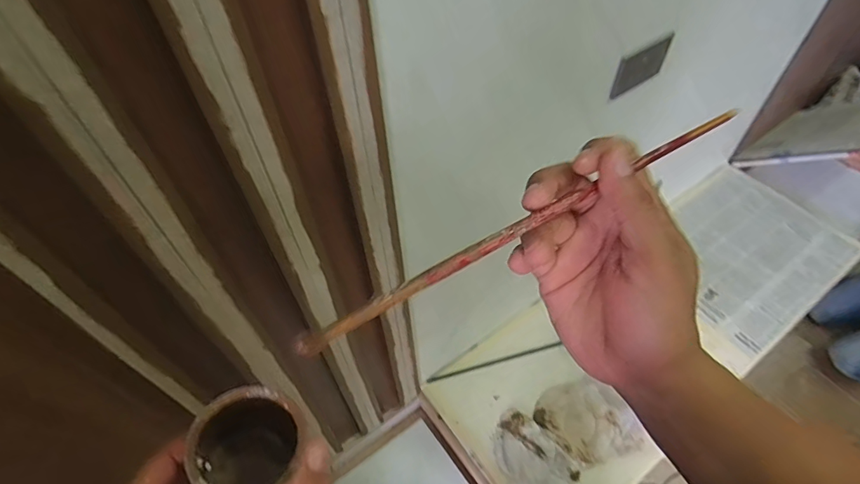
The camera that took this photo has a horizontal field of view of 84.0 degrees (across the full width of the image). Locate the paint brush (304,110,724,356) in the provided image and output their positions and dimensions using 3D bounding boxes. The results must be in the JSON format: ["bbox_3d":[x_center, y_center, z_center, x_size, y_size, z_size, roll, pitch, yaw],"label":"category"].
[{"bbox_3d":[0.054,-0.011,0.242,0.259,0.006,0.006,-27,56,-19],"label":"paint brush"}]

